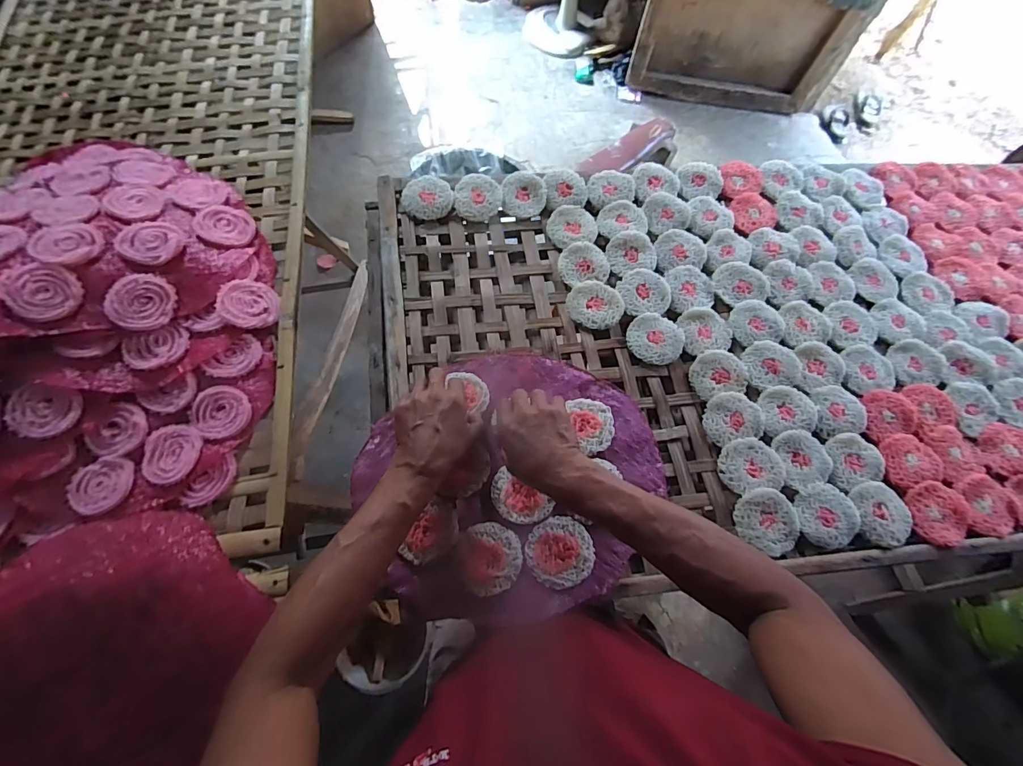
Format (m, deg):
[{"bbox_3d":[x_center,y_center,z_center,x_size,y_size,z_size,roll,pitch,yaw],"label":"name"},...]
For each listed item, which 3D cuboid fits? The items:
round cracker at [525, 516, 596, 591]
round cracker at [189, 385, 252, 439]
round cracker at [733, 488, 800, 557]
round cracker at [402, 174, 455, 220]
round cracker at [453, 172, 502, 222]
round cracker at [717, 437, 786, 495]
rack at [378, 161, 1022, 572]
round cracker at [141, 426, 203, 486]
[{"bbox_3d":[0.059,0.201,0.524,0.078,0.007,0.076,1,69,-2],"label":"round cracker"},{"bbox_3d":[-0.380,0.037,0.574,0.073,0.011,0.066,36,72,11],"label":"round cracker"},{"bbox_3d":[0.320,0.171,0.547,0.079,0.008,0.072,0,79,-2],"label":"round cracker"},{"bbox_3d":[-0.133,-0.294,0.697,0.078,0.018,0.078,1,69,-2],"label":"round cracker"},{"bbox_3d":[-0.053,-0.297,0.700,0.073,0.022,0.082,-2,69,-3],"label":"round cracker"},{"bbox_3d":[0.313,0.107,0.576,0.079,0.013,0.068,-6,69,-4],"label":"round cracker"},{"bbox_3d":[0.397,-0.077,0.642,1.140,0.033,0.609,-3,69,-3],"label":"rack"},{"bbox_3d":[-0.423,0.088,0.546,0.064,0.010,0.072,10,69,2],"label":"round cracker"}]

